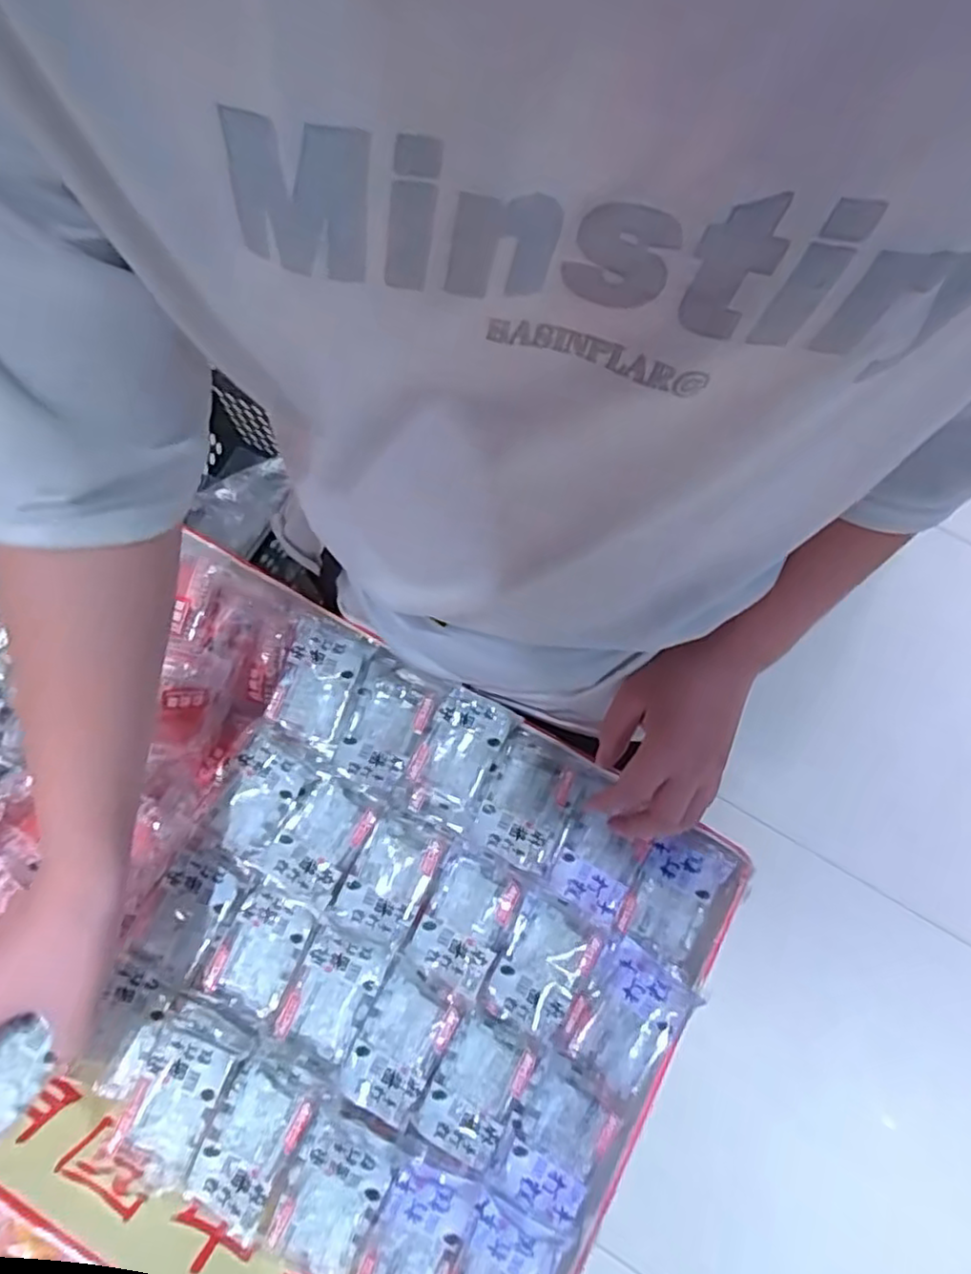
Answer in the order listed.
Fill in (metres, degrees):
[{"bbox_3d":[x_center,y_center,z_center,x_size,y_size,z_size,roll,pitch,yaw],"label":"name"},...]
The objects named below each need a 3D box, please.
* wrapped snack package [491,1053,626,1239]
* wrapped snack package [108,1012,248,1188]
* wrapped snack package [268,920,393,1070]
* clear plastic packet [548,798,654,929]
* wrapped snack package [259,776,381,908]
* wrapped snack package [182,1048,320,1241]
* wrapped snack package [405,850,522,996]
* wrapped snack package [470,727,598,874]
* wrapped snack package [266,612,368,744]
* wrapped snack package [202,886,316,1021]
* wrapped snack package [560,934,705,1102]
[{"bbox_3d":[0.052,0.368,0.501,0.067,0.023,0.098,28,77,8],"label":"wrapped snack package"},{"bbox_3d":[-0.224,0.332,0.491,0.060,0.018,0.099,22,76,6],"label":"wrapped snack package"},{"bbox_3d":[-0.120,0.275,0.530,0.064,0.013,0.087,25,76,7],"label":"wrapped snack package"},{"bbox_3d":[0.088,0.187,0.564,0.068,0.014,0.073,30,77,8],"label":"clear plastic packet"},{"bbox_3d":[-0.133,0.164,0.553,0.062,0.014,0.084,29,77,8],"label":"wrapped snack package"},{"bbox_3d":[-0.165,0.356,0.484,0.061,0.016,0.092,23,76,7],"label":"wrapped snack package"},{"bbox_3d":[-0.017,0.225,0.542,0.065,0.013,0.092,26,76,7],"label":"wrapped snack package"},{"bbox_3d":[0.037,0.136,0.568,0.076,0.032,0.099,27,77,8],"label":"wrapped snack package"},{"bbox_3d":[-0.143,0.037,0.581,0.063,0.015,0.094,16,75,5],"label":"wrapped snack package"},{"bbox_3d":[-0.176,0.246,0.537,0.060,0.011,0.084,24,76,7],"label":"wrapped snack package"},{"bbox_3d":[0.107,0.291,0.524,0.071,0.022,0.092,37,78,10],"label":"wrapped snack package"}]

